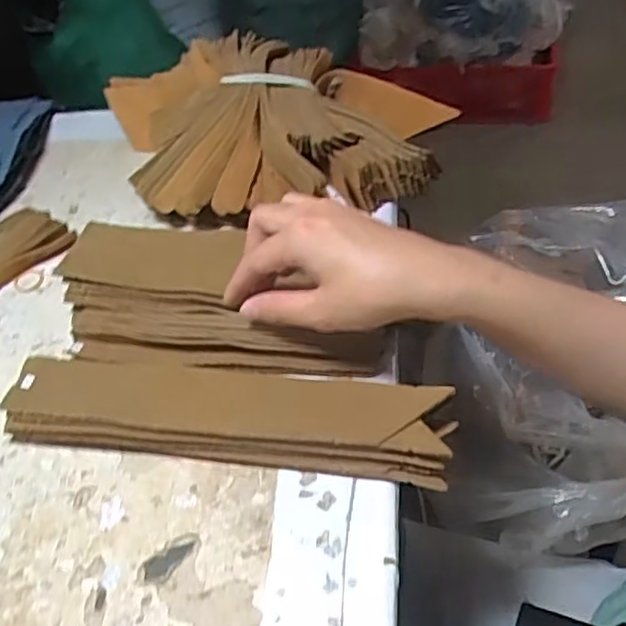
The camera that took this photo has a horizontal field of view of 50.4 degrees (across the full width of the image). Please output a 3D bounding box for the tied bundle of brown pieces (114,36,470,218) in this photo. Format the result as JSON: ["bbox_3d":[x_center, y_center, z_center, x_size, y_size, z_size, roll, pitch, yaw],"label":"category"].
[{"bbox_3d":[-0.037,-0.158,0.532,0.233,0.072,0.215,-15,48,-8],"label":"tied bundle of brown pieces"}]

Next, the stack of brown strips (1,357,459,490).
[{"bbox_3d":[-0.049,0.056,0.371,0.245,0.034,0.051,4,48,9],"label":"stack of brown strips"}]

